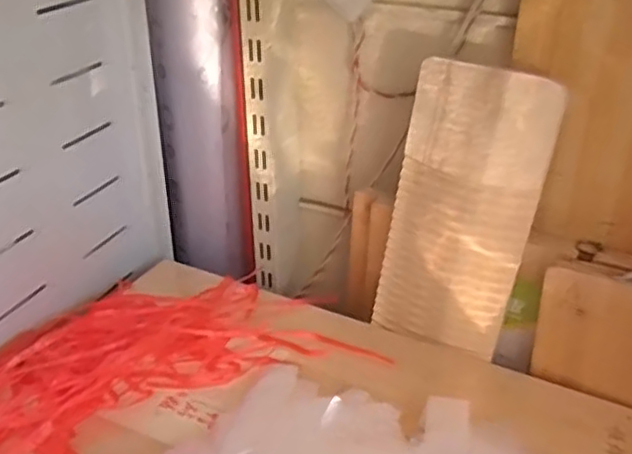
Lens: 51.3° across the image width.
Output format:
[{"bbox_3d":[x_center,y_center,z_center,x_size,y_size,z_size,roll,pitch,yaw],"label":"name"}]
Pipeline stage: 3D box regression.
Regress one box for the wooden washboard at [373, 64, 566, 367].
[{"bbox_3d":[0.166,-0.010,0.762,0.154,0.340,0.012,18,25,22],"label":"wooden washboard"}]

